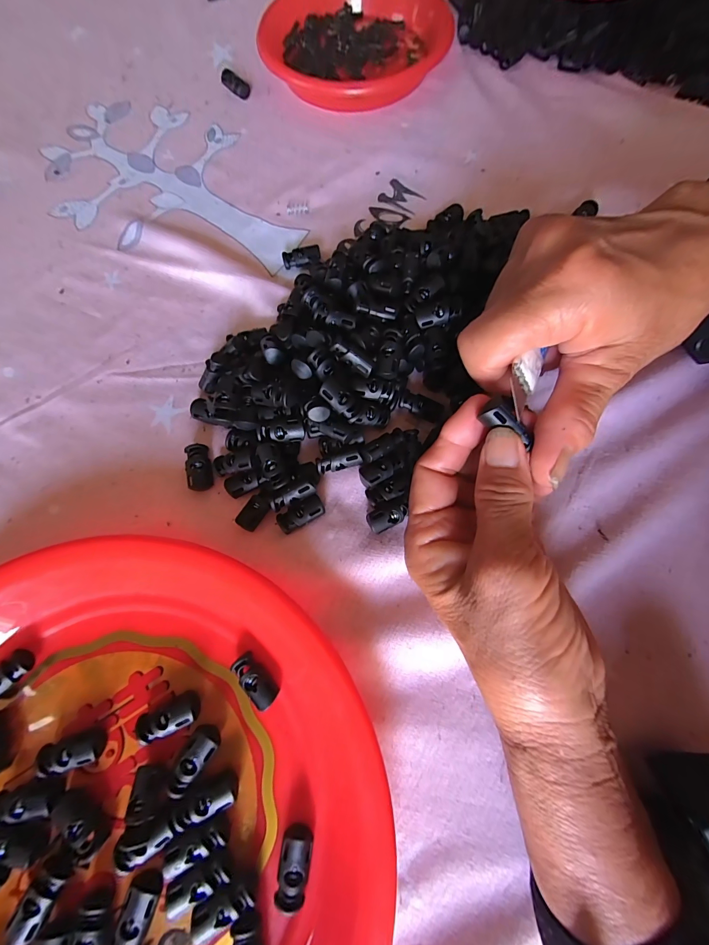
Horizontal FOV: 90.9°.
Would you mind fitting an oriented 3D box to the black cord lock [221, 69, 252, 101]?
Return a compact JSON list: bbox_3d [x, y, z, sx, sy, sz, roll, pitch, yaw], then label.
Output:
[{"bbox_3d":[-0.107,-0.347,0.311,0.032,0.011,0.009,39,78,10],"label":"black cord lock"}]

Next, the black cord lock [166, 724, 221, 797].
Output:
[{"bbox_3d":[-0.077,0.137,0.168,0.013,0.010,0.028,34,78,9],"label":"black cord lock"}]

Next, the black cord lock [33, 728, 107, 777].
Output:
[{"bbox_3d":[-0.137,0.135,0.169,0.029,0.009,0.013,-14,75,-4],"label":"black cord lock"}]

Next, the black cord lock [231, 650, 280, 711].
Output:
[{"bbox_3d":[-0.051,0.106,0.178,0.027,0.008,0.012,44,79,11],"label":"black cord lock"}]

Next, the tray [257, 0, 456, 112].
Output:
[{"bbox_3d":[0.001,-0.384,0.311,0.155,0.024,0.158,27,77,7],"label":"tray"}]

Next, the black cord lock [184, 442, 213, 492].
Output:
[{"bbox_3d":[-0.095,-0.003,0.213,0.013,0.010,0.027,-9,75,-2],"label":"black cord lock"}]

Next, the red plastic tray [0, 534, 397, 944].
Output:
[{"bbox_3d":[-0.133,0.171,0.154,0.295,0.025,0.245,-28,76,-7],"label":"red plastic tray"}]

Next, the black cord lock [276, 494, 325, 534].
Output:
[{"bbox_3d":[-0.031,0.024,0.202,0.027,0.006,0.014,-30,77,-8],"label":"black cord lock"}]

